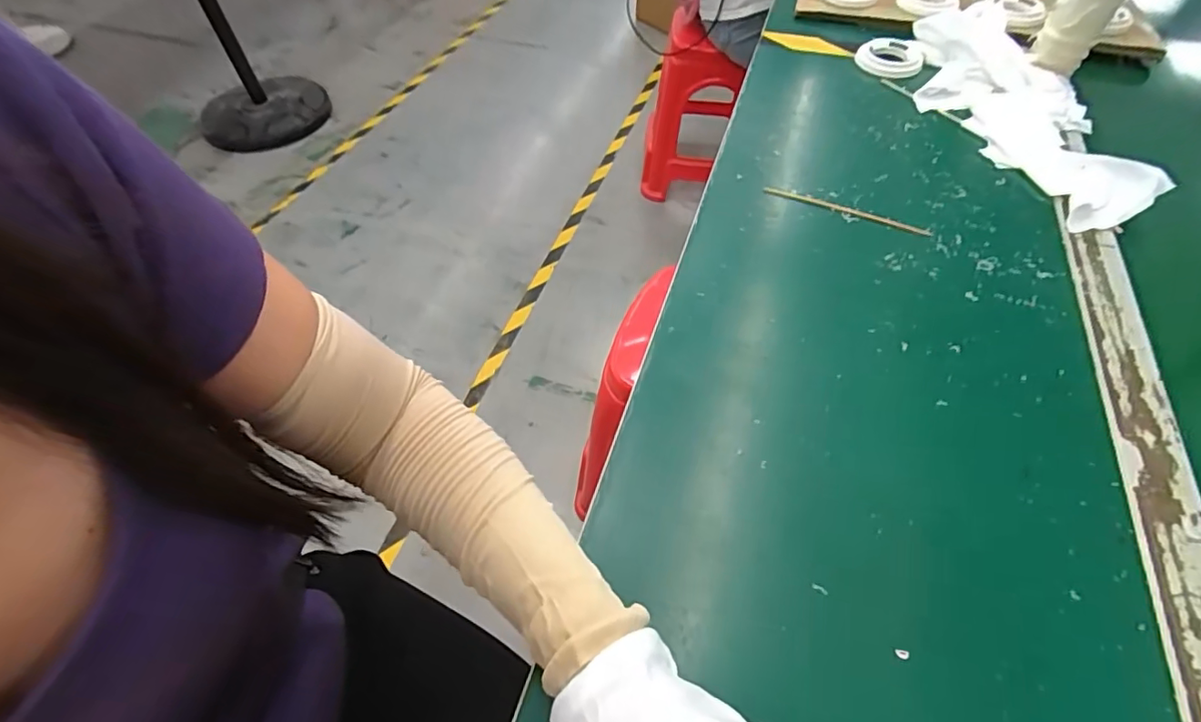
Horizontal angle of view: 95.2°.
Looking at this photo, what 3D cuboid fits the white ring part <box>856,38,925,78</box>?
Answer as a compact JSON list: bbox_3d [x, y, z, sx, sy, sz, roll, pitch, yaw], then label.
[{"bbox_3d":[0.350,-0.369,0.659,0.072,0.013,0.077,0,53,0],"label":"white ring part"}]

